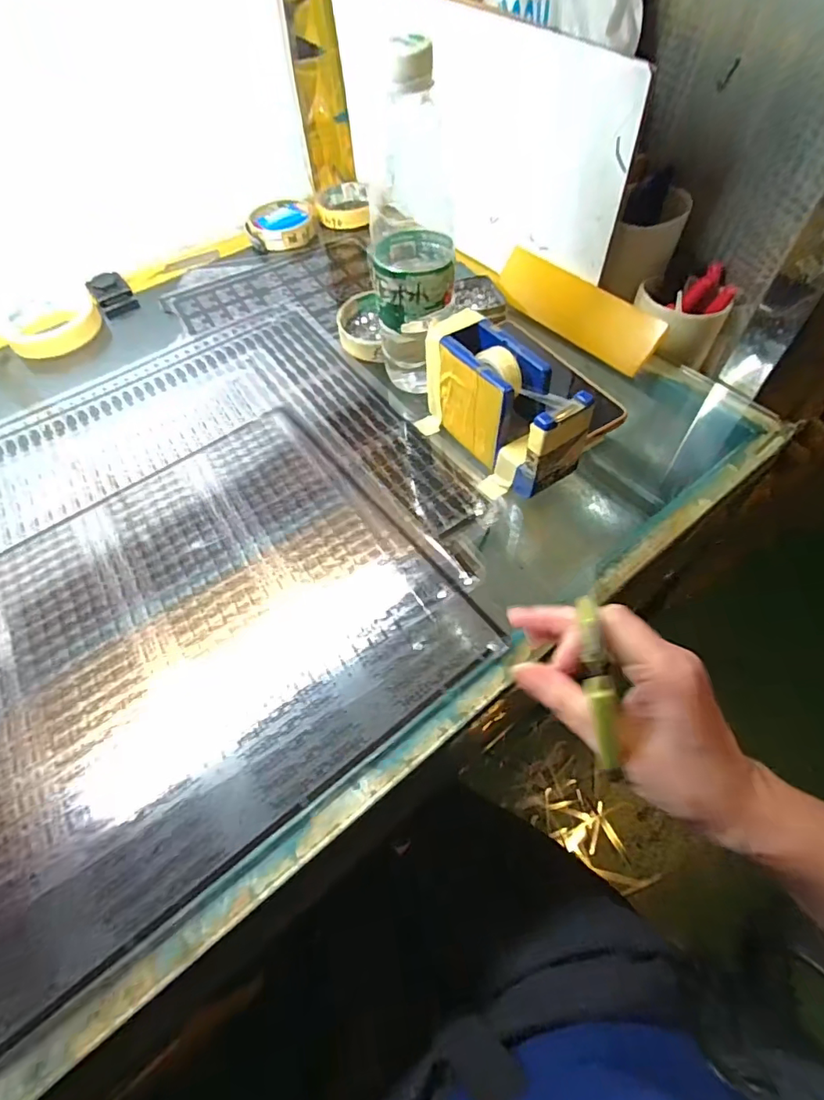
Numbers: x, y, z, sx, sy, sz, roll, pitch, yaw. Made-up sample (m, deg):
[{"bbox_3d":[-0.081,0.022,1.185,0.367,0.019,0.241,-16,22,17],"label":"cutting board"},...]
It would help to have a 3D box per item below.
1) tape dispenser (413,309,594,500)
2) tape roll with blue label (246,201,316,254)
[{"bbox_3d":[0.066,-0.101,0.375,0.058,0.081,0.144,-31,61,-16],"label":"tape dispenser"},{"bbox_3d":[-0.165,-0.415,0.631,0.080,0.020,0.083,-1,57,2],"label":"tape roll with blue label"}]

